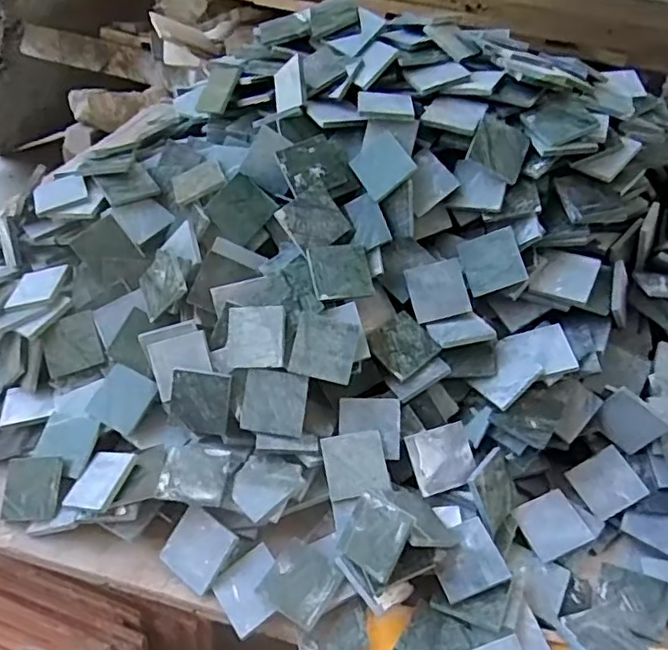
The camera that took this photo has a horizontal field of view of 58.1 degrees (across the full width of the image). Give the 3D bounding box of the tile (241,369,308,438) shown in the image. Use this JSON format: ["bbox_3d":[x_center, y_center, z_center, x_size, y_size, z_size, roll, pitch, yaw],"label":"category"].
[{"bbox_3d":[-0.048,0.062,0.479,0.050,0.049,0.004,8,3,5],"label":"tile"}]

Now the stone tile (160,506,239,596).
[{"bbox_3d":[-0.104,0.169,0.457,0.051,0.006,0.047,29,79,31],"label":"stone tile"}]

